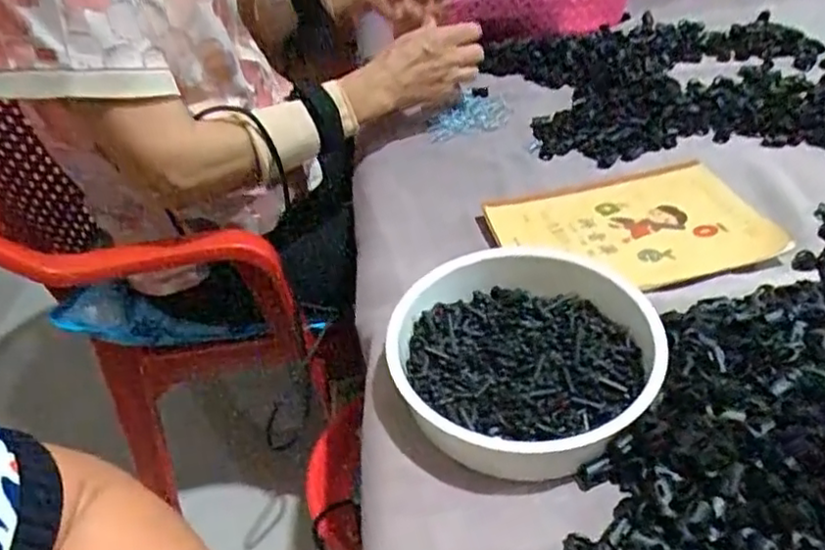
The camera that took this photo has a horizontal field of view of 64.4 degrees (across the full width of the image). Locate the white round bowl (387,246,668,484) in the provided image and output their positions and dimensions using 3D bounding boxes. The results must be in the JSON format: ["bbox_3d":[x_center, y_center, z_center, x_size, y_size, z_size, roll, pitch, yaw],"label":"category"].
[{"bbox_3d":[0.072,0.052,0.410,0.163,0.049,0.152,-4,41,3],"label":"white round bowl"}]

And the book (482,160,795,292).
[{"bbox_3d":[0.176,-0.043,0.539,0.200,0.009,0.149,-13,41,-8],"label":"book"}]

